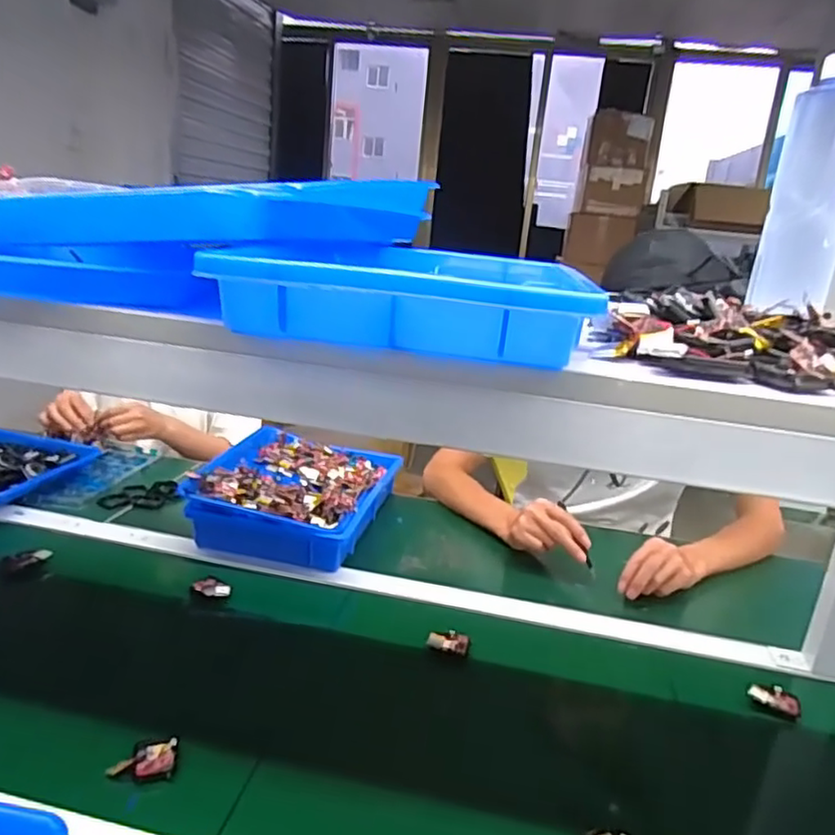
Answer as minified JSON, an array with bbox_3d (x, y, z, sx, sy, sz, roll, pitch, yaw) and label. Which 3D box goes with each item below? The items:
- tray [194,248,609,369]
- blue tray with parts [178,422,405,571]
[{"bbox_3d":[-0.003,-0.094,0.470,0.217,0.046,0.274,6,17,3],"label":"tray"},{"bbox_3d":[-0.195,0.121,1.075,0.257,0.098,0.339,9,18,11],"label":"blue tray with parts"}]

